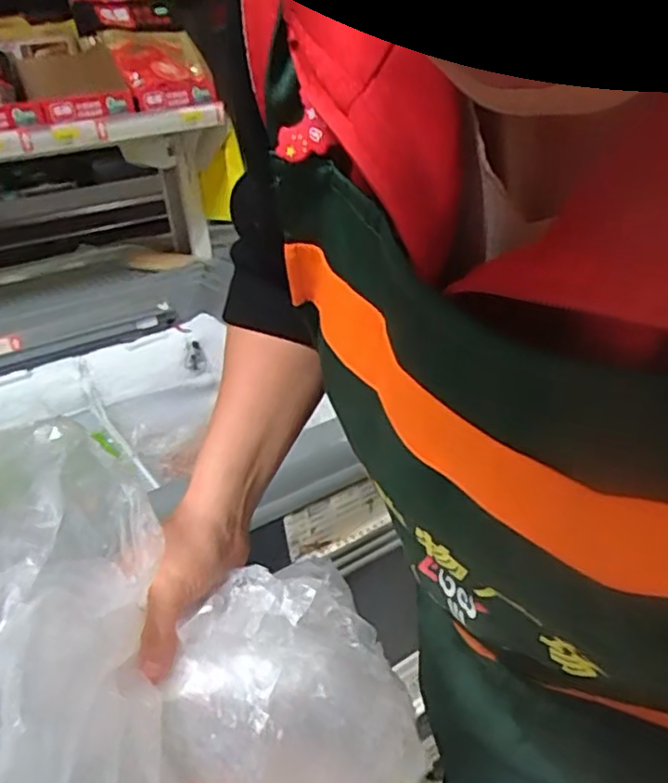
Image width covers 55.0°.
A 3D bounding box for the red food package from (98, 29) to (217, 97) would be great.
[{"bbox_3d":[-0.328,-0.622,1.208,0.190,0.152,0.040,-18,-11,-40],"label":"red food package"}]

